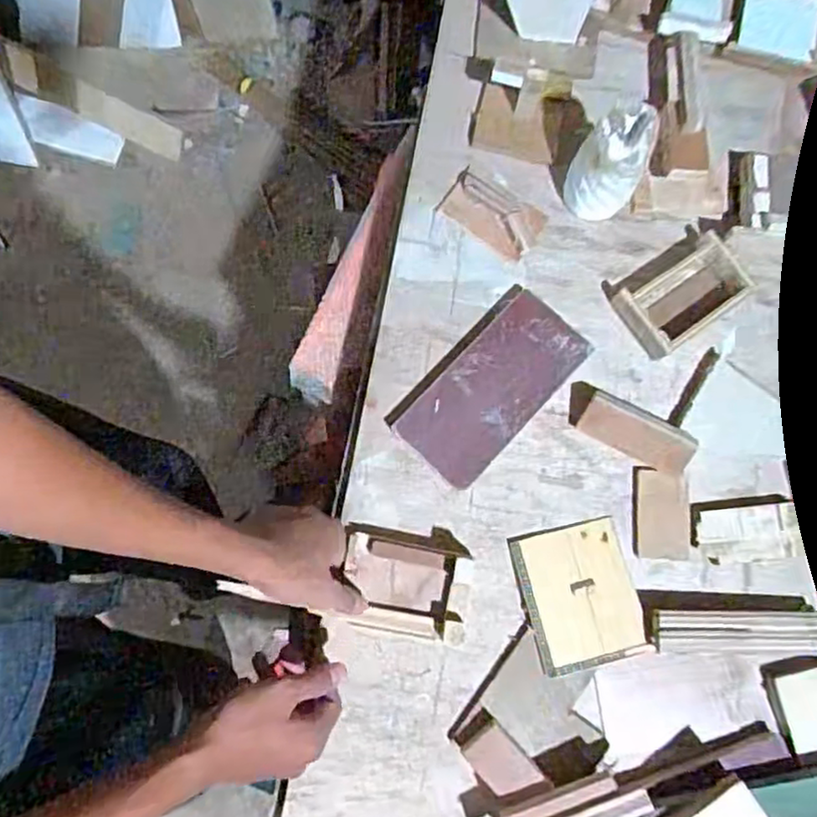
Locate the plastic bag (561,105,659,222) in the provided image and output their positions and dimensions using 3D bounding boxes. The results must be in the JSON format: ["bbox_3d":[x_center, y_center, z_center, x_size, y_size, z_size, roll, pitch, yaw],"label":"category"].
[{"bbox_3d":[0.190,-0.231,0.628,0.065,0.110,0.052,16,78,1],"label":"plastic bag"}]

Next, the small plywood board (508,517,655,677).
[{"bbox_3d":[0.156,0.170,0.602,0.099,0.012,0.122,-13,79,-5],"label":"small plywood board"}]

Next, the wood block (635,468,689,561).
[{"bbox_3d":[0.239,0.100,0.623,0.049,0.005,0.082,2,83,4],"label":"wood block"}]

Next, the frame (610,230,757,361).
[{"bbox_3d":[0.268,-0.109,0.648,0.124,0.039,0.075,-36,82,-9],"label":"frame"}]

